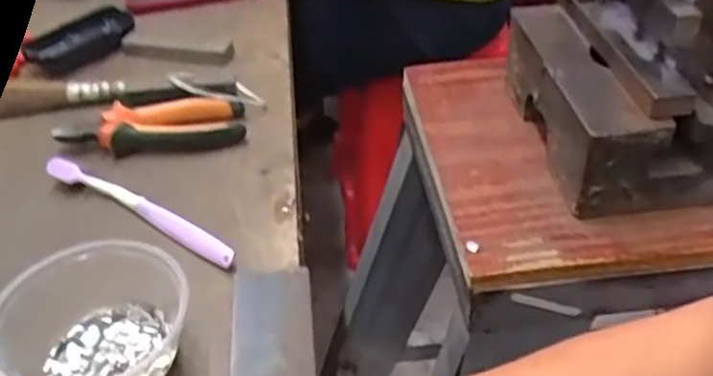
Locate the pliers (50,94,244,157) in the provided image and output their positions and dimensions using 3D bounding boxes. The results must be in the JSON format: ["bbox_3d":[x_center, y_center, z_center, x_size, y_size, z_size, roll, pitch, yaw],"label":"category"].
[{"bbox_3d":[-0.170,-0.051,0.579,0.149,0.023,0.052,-6,40,-7],"label":"pliers"}]

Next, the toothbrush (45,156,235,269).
[{"bbox_3d":[-0.158,0.013,0.509,0.183,0.011,0.019,23,45,25],"label":"toothbrush"}]

